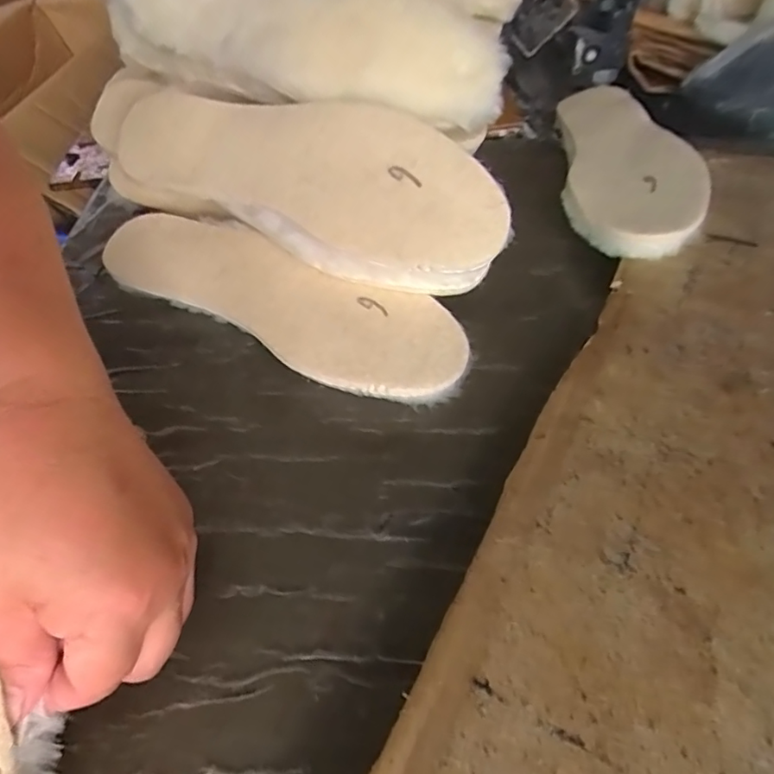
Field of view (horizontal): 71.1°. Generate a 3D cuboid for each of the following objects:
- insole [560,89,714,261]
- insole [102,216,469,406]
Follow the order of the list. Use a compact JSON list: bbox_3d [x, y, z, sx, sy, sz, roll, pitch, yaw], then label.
[{"bbox_3d":[0.193,-0.194,0.454,0.093,0.021,0.277,-7,44,16],"label":"insole"},{"bbox_3d":[-0.075,-0.059,0.364,0.267,0.014,0.080,22,65,17],"label":"insole"}]

